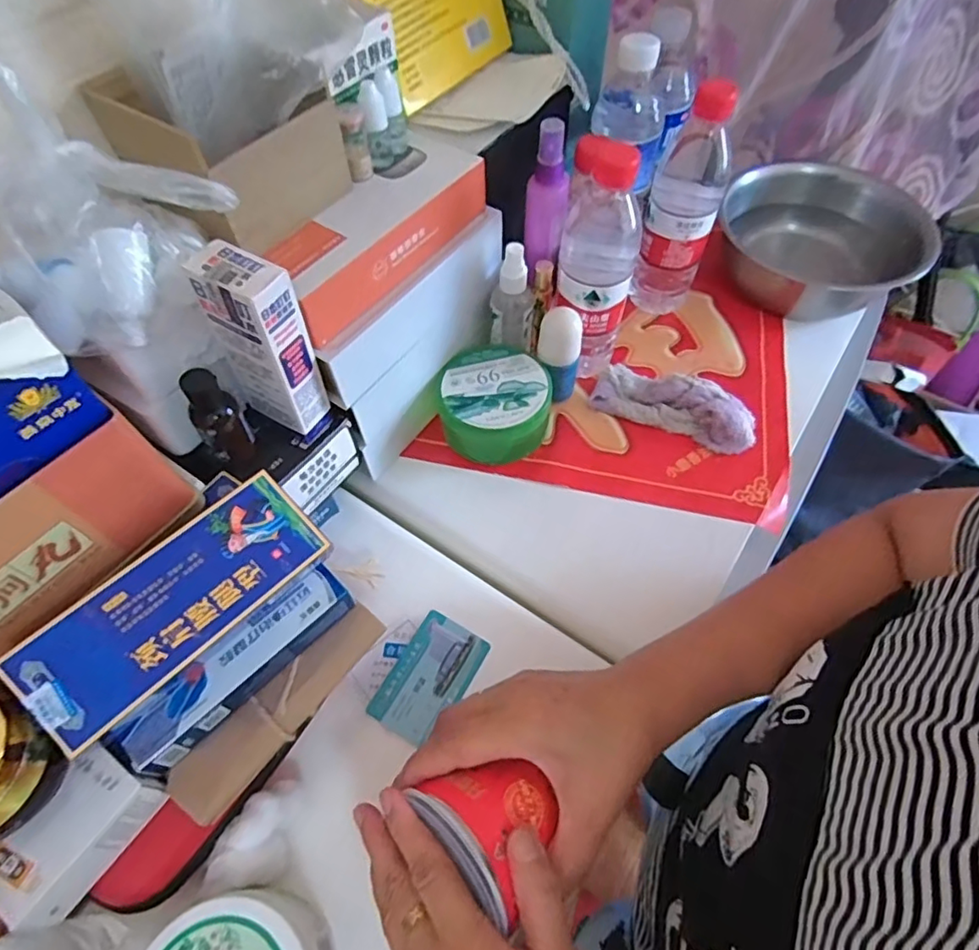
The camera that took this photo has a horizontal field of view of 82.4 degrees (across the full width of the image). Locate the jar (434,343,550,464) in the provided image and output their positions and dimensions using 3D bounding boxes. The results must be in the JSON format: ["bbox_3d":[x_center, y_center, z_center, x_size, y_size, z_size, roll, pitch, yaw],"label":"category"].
[{"bbox_3d":[0.004,-0.064,0.506,0.096,0.057,0.098,-1,59,1],"label":"jar"}]

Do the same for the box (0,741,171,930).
[{"bbox_3d":[-0.218,0.184,0.292,0.053,0.028,0.072,28,64,18],"label":"box"}]

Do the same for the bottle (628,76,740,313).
[{"bbox_3d":[0.181,-0.247,0.525,0.064,0.203,0.056,18,61,13],"label":"bottle"}]

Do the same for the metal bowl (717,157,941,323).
[{"bbox_3d":[0.341,-0.242,0.594,0.187,0.084,0.188,-1,59,1],"label":"metal bowl"}]

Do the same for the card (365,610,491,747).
[{"bbox_3d":[-0.043,0.146,0.405,0.054,0.004,0.085,28,62,14],"label":"card"}]

